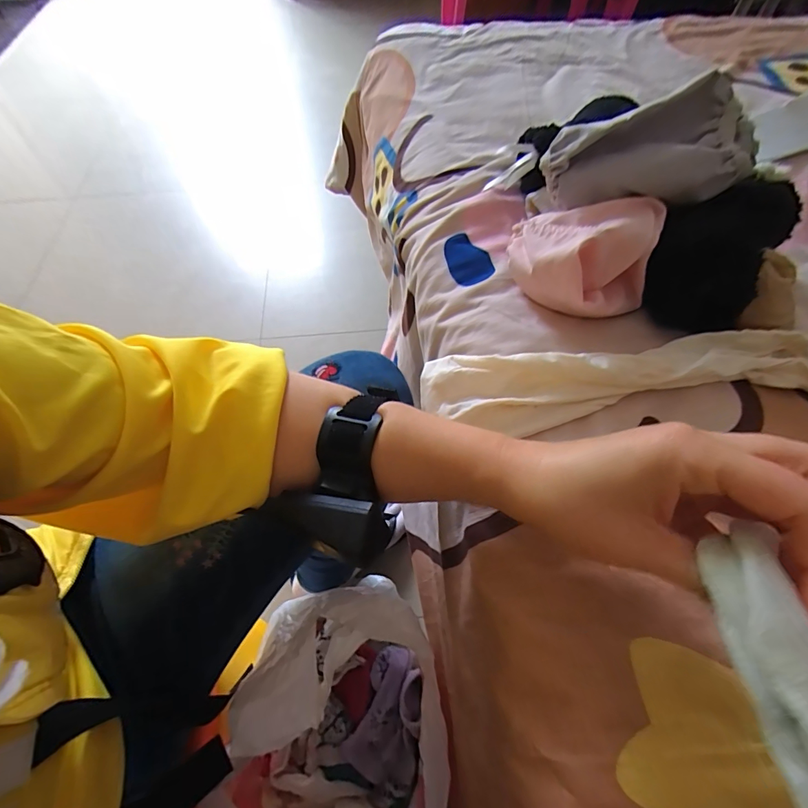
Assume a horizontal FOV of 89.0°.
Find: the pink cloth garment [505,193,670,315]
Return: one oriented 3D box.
[{"bbox_3d":[0.135,-0.111,0.315,0.105,0.068,0.092,10,60,6],"label":"pink cloth garment"}]

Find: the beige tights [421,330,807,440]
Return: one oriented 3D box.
[{"bbox_3d":[0.152,-0.018,0.285,0.271,0.025,0.065,-2,60,0],"label":"beige tights"}]

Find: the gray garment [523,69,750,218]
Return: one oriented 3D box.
[{"bbox_3d":[0.175,-0.185,0.304,0.146,0.049,0.065,-5,59,16],"label":"gray garment"}]

